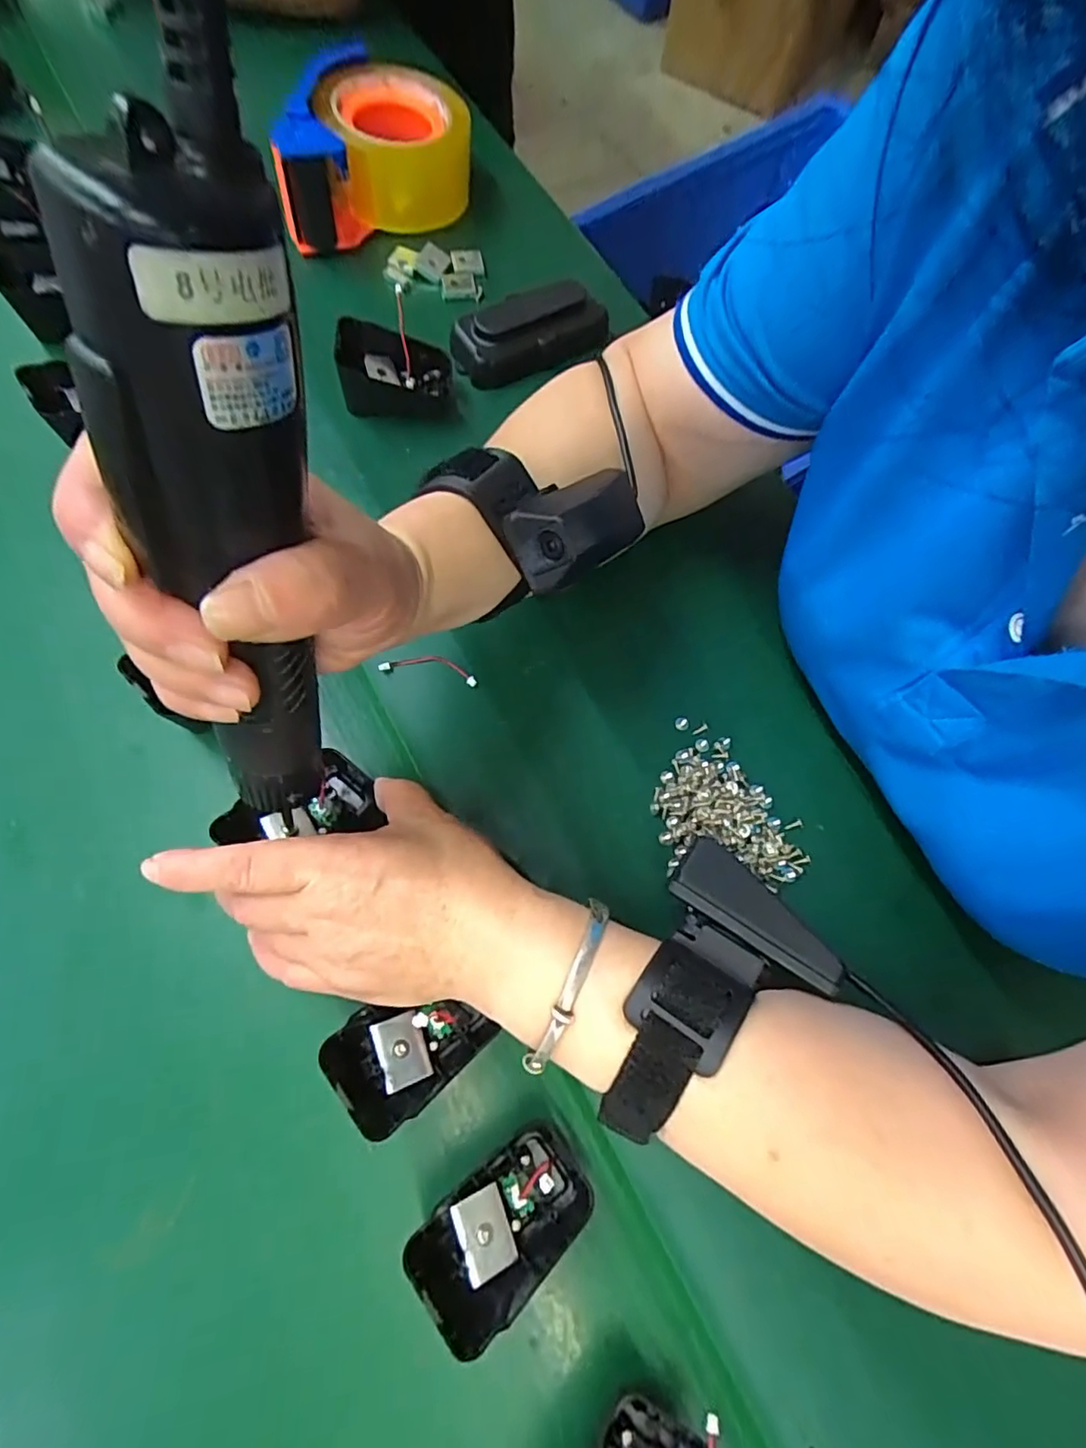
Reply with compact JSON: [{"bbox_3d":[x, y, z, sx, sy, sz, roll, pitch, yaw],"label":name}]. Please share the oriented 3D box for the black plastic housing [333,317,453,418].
[{"bbox_3d":[-0.091,-0.223,0.378,0.065,0.037,0.052,-4,69,-6],"label":"black plastic housing"}]

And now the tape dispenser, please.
[{"bbox_3d":[-0.126,-0.404,0.430,0.089,0.081,0.148,43,72,10],"label":"tape dispenser"}]

